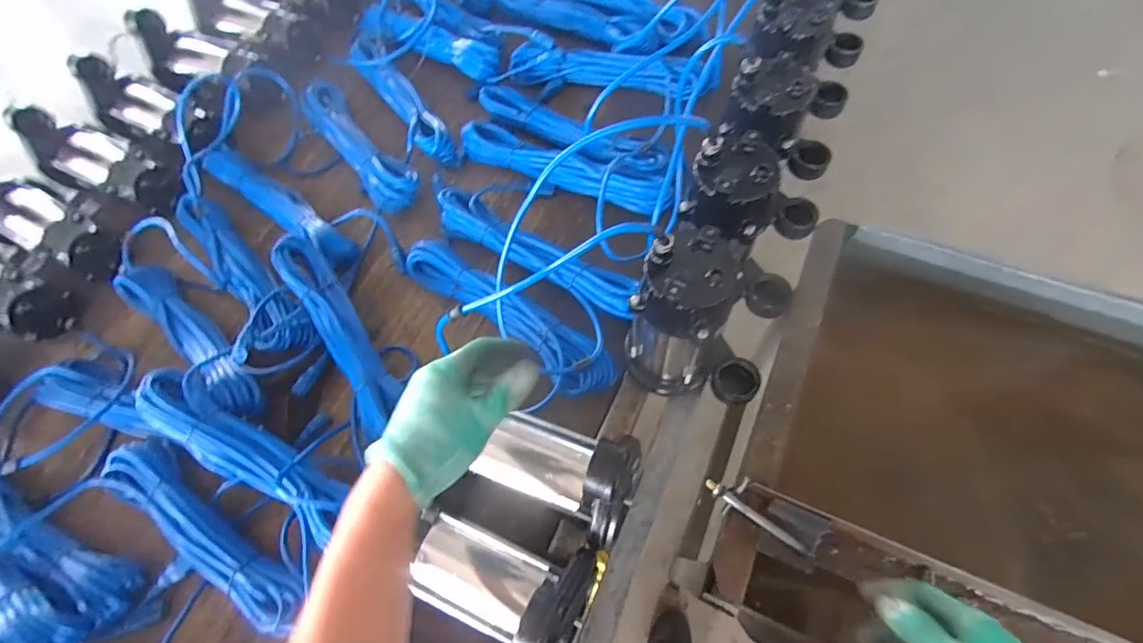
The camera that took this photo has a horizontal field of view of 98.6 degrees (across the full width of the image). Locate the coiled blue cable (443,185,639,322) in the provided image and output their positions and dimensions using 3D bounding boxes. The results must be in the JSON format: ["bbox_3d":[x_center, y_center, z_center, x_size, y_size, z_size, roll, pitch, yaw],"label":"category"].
[{"bbox_3d":[-0.063,-0.107,0.714,0.351,0.042,0.069,29,71,18],"label":"coiled blue cable"}]

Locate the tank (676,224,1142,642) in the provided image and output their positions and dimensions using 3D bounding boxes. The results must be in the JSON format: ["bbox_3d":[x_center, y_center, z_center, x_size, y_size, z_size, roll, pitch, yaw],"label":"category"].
[{"bbox_3d":[0.621,0.259,0.656,0.770,0.369,0.596,22,69,15],"label":"tank"}]

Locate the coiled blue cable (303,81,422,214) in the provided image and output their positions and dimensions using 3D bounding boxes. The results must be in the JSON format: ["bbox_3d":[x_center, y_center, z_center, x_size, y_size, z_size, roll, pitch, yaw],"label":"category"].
[{"bbox_3d":[-0.359,-0.298,0.840,0.083,0.057,0.326,-36,67,-11],"label":"coiled blue cable"}]

